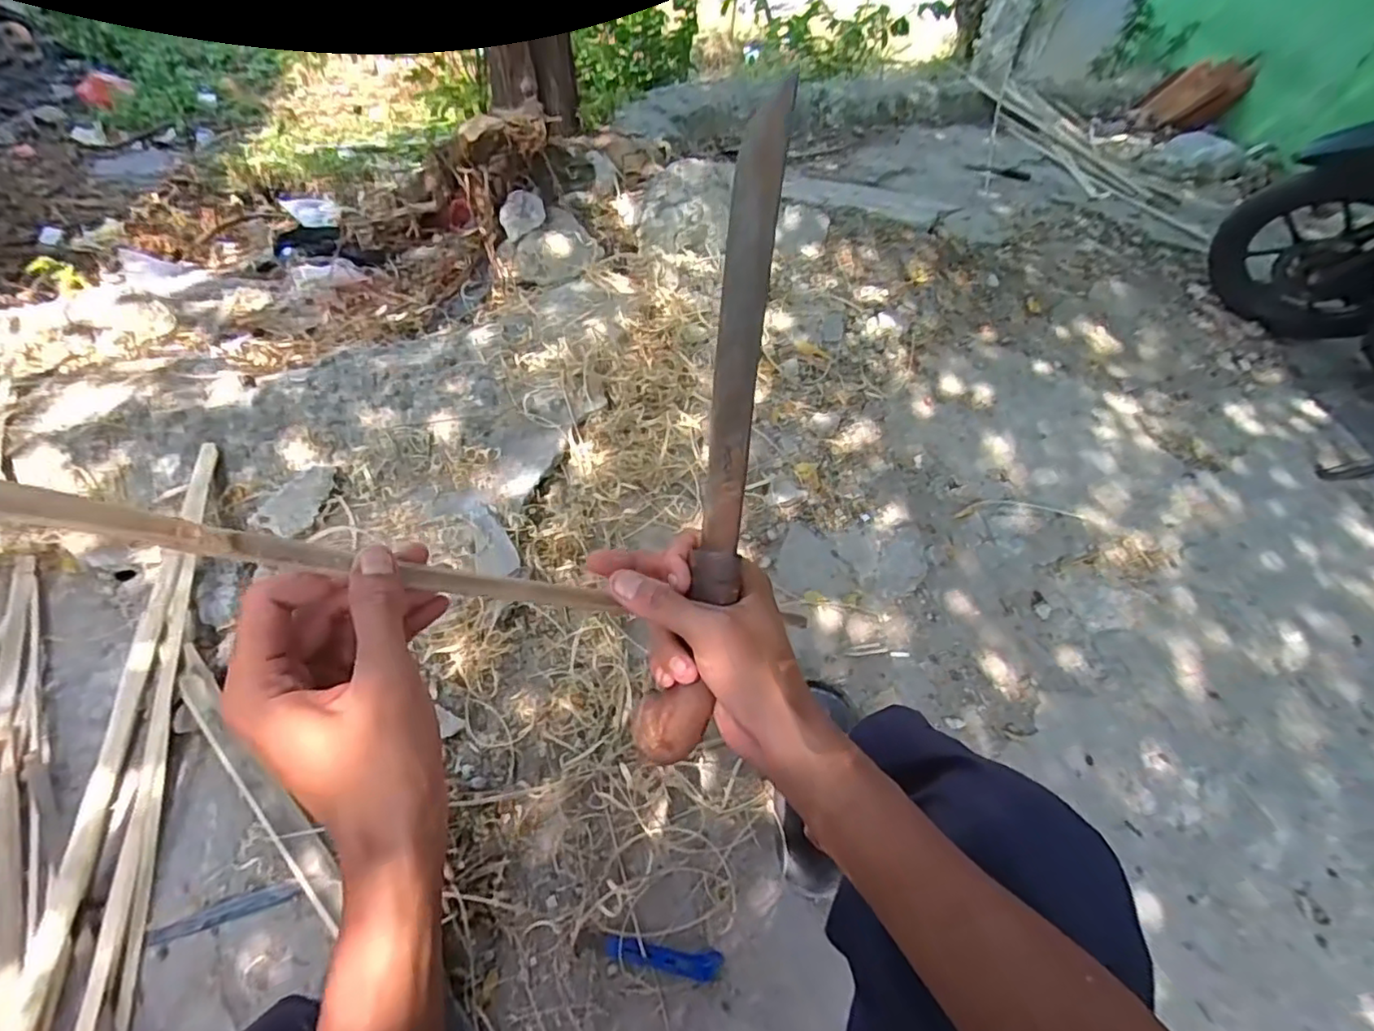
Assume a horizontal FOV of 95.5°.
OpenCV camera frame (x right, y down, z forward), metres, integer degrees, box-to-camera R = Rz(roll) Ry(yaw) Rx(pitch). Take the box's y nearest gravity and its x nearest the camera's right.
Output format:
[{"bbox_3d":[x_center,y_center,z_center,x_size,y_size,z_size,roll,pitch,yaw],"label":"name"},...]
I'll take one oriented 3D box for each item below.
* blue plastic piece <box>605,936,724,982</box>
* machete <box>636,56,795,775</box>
[{"bbox_3d":[-0.028,0.541,0.761,0.142,0.014,0.031,9,53,-2],"label":"blue plastic piece"},{"bbox_3d":[0.020,-0.038,0.361,0.039,0.037,0.375,9,92,1],"label":"machete"}]

